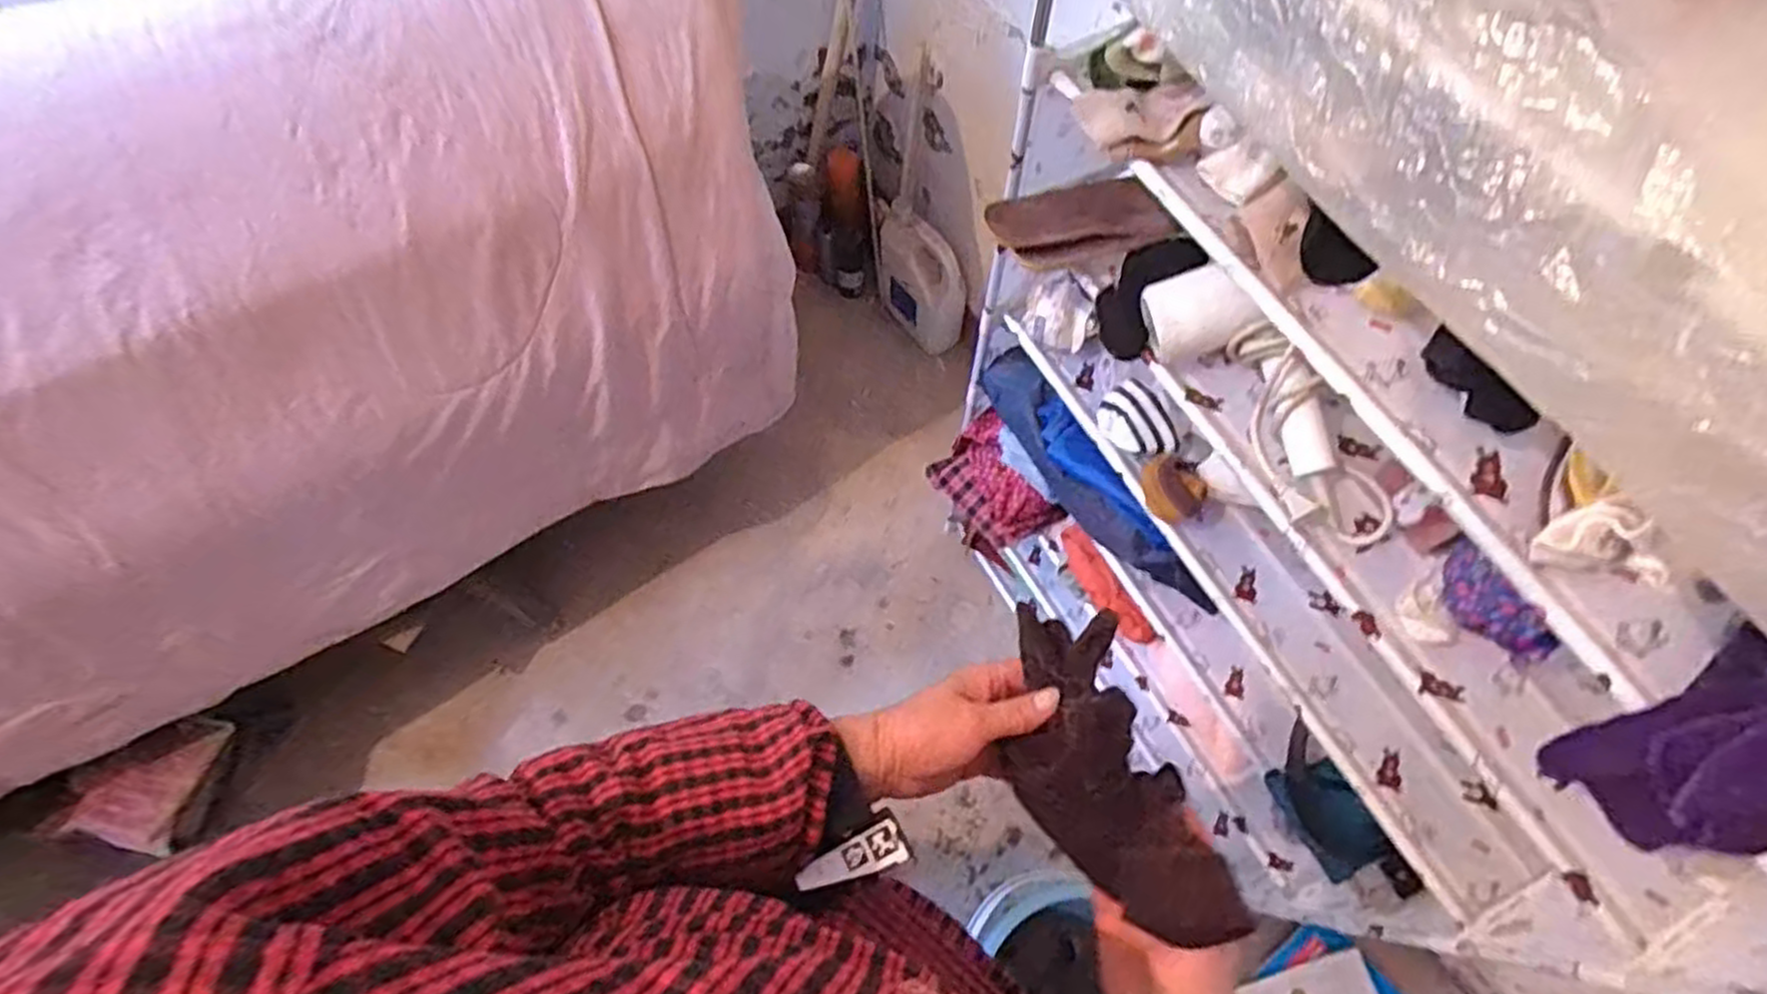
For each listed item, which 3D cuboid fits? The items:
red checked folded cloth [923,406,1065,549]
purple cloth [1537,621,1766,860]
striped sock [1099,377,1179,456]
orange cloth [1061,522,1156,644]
[{"bbox_3d":[0.161,-0.014,1.175,0.057,0.144,0.192,-7,60,-55],"label":"red checked folded cloth"},{"bbox_3d":[0.454,0.142,0.423,0.091,0.105,0.083,-30,69,-15],"label":"purple cloth"},{"bbox_3d":[0.282,-0.084,0.854,0.058,0.046,0.098,-38,71,-18],"label":"striped sock"},{"bbox_3d":[0.301,0.122,1.061,0.025,0.077,0.178,-32,69,-16],"label":"orange cloth"}]

